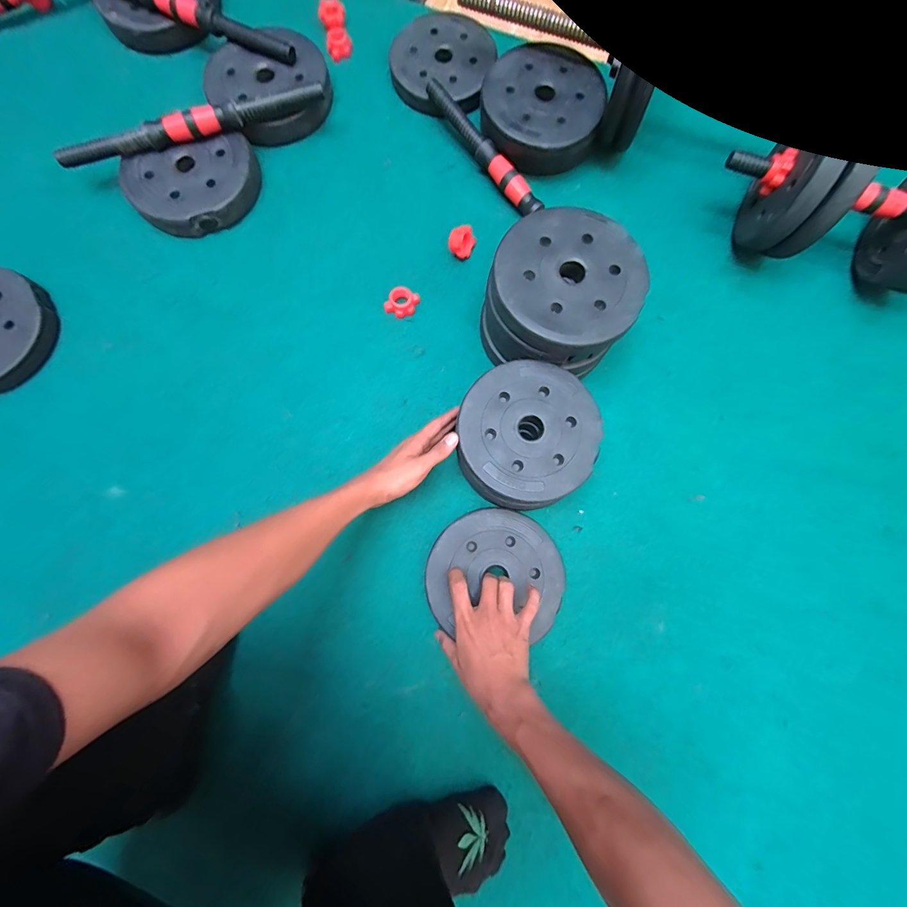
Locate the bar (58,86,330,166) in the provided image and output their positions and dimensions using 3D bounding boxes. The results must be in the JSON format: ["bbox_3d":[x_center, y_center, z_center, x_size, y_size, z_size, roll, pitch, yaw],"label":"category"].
[{"bbox_3d":[-0.384,-0.484,0.605,0.384,0.034,0.027,-18,80,-4],"label":"bar"}]

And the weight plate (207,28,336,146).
[{"bbox_3d":[-0.293,-0.589,0.653,0.183,0.052,0.179,-24,80,-5],"label":"weight plate"}]

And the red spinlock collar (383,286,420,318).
[{"bbox_3d":[-0.076,-0.222,0.604,0.041,0.021,0.044,34,80,6],"label":"red spinlock collar"}]

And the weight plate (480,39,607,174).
[{"bbox_3d":[0.132,-0.524,0.636,0.178,0.069,0.183,1,79,-1],"label":"weight plate"}]

